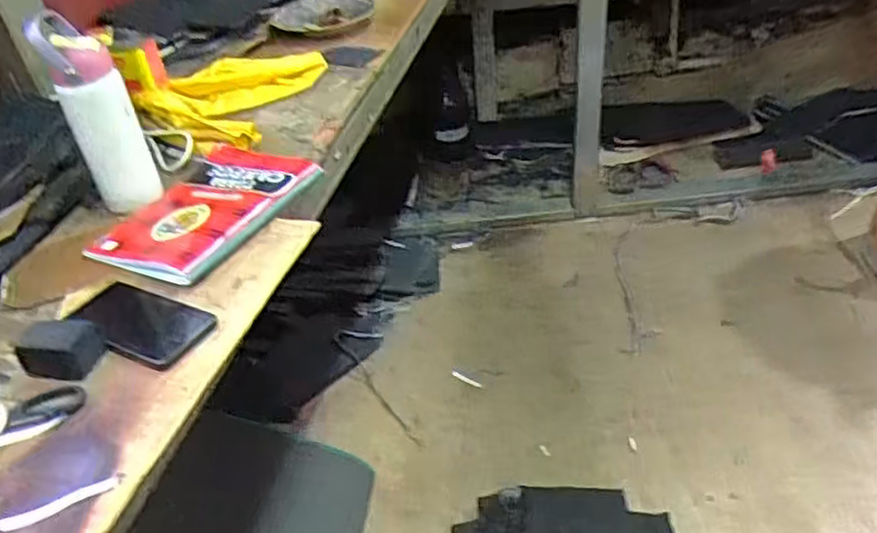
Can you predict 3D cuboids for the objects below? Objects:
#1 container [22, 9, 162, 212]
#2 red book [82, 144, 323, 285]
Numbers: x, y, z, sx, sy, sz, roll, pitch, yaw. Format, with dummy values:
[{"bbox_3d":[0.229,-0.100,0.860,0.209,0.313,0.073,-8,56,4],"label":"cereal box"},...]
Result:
[{"bbox_3d":[-0.423,-0.190,0.884,0.075,0.223,0.073,-4,37,3],"label":"container"},{"bbox_3d":[-0.287,-0.075,0.891,0.198,0.026,0.251,11,42,25],"label":"red book"}]

